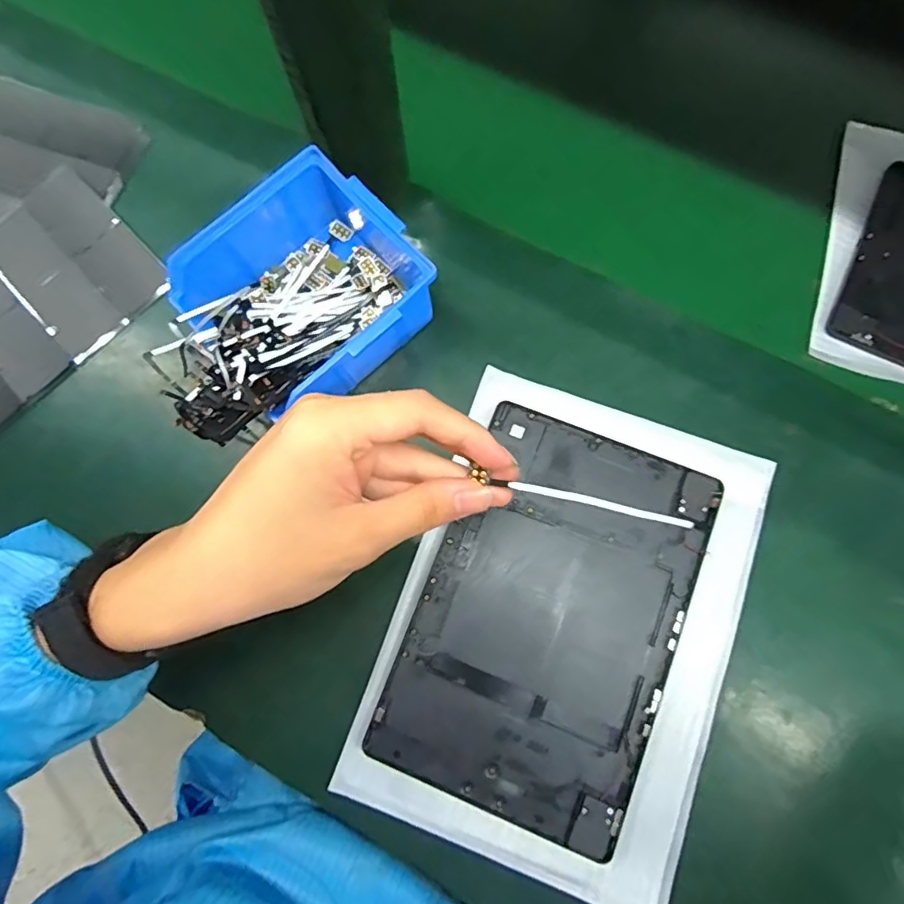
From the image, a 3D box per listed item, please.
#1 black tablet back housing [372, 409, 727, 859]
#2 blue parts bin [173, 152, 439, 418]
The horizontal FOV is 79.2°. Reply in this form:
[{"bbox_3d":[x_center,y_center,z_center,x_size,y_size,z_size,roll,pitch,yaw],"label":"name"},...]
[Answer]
[{"bbox_3d":[0.061,0.100,0.342,0.154,0.007,0.235,21,78,6],"label":"black tablet back housing"},{"bbox_3d":[-0.093,-0.103,0.361,0.141,0.067,0.136,-42,80,-8],"label":"blue parts bin"}]

